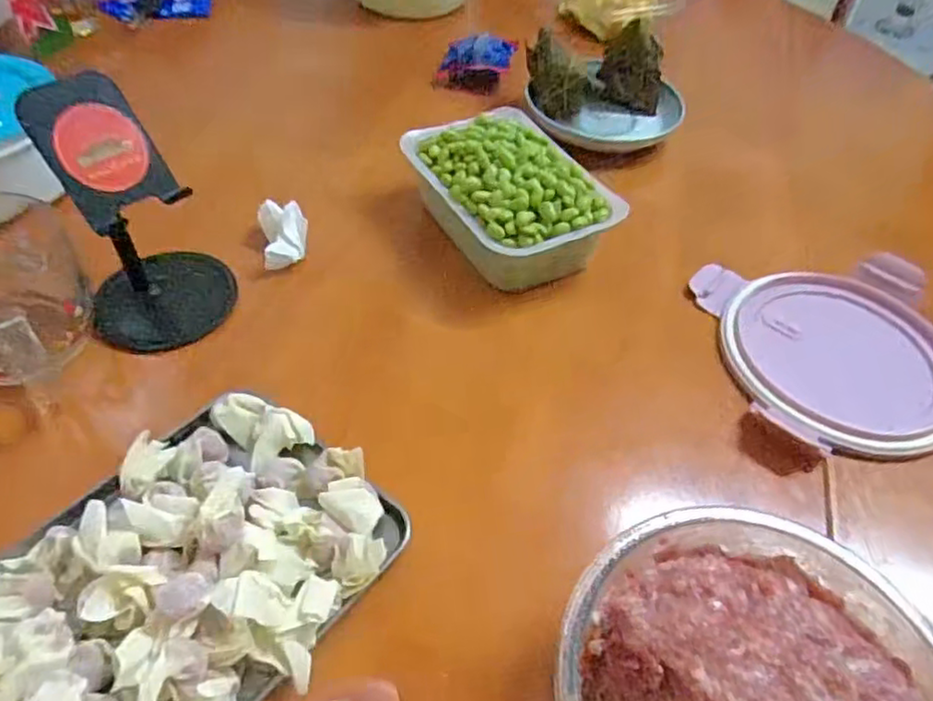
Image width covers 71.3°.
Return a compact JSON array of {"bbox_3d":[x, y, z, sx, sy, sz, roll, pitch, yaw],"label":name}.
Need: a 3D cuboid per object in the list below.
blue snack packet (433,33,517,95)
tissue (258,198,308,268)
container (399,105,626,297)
[{"bbox_3d":[0.008,-0.304,0.691,0.080,0.048,0.030,14,49,10],"label":"blue snack packet"},{"bbox_3d":[-0.138,-0.088,0.494,0.034,0.031,0.050,-11,50,-12],"label":"tissue"},{"bbox_3d":[0.031,-0.123,0.504,0.125,0.064,0.176,-18,52,-18],"label":"container"}]

